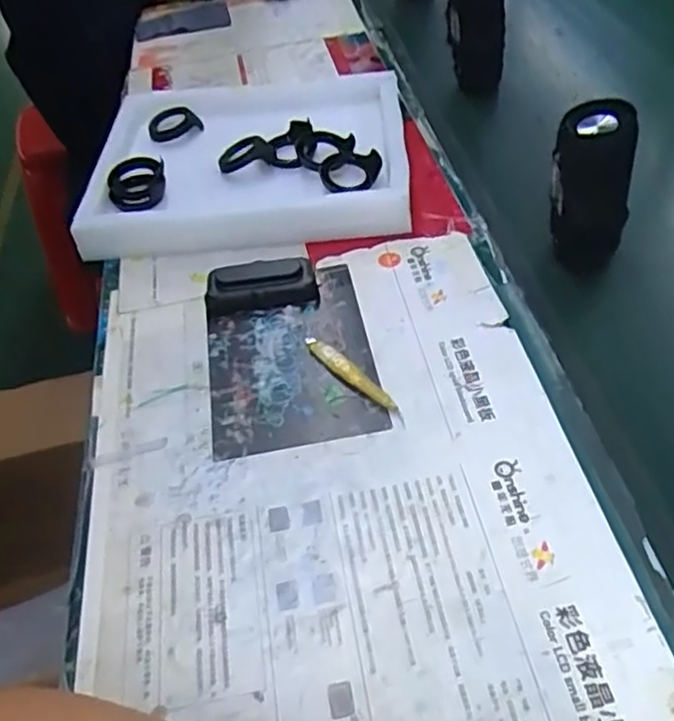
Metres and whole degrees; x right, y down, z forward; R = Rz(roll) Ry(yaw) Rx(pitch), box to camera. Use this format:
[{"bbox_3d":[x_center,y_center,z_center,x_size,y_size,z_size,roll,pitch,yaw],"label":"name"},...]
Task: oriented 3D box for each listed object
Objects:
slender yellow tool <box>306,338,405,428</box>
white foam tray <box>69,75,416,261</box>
[{"bbox_3d":[0.013,0.011,0.594,0.017,0.011,0.126,-33,51,-21],"label":"slender yellow tool"},{"bbox_3d":[-0.099,-0.245,0.798,0.343,0.039,0.295,-5,47,4],"label":"white foam tray"}]

